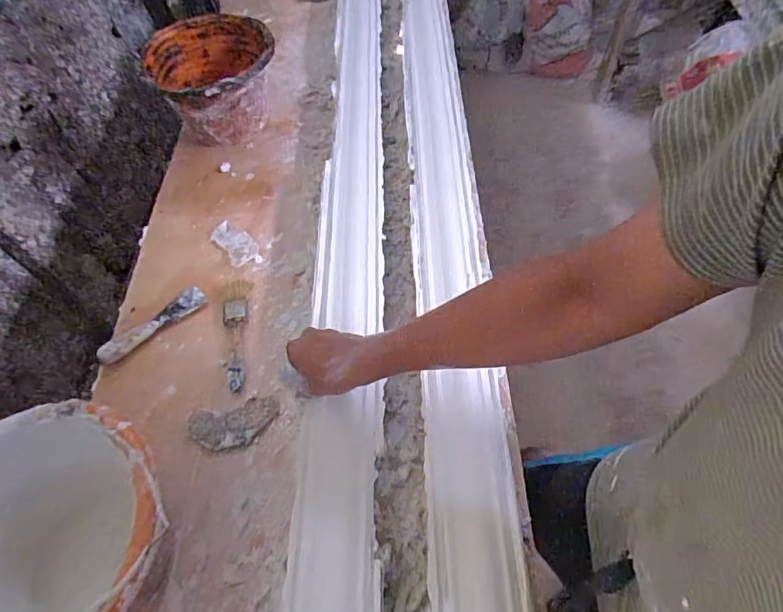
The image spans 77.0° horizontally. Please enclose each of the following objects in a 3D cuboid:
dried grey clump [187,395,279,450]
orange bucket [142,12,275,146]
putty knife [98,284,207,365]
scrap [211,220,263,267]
[{"bbox_3d":[-0.217,0.163,0.678,0.121,0.016,0.061,-11,58,-2],"label":"dried grey clump"},{"bbox_3d":[-0.338,-0.438,0.986,0.219,0.171,0.237,-2,58,4],"label":"orange bucket"},{"bbox_3d":[-0.375,0.029,0.776,0.178,0.014,0.046,-41,64,-18],"label":"putty knife"},{"bbox_3d":[-0.270,-0.109,0.862,0.054,0.005,0.114,-36,62,-16],"label":"scrap"}]

